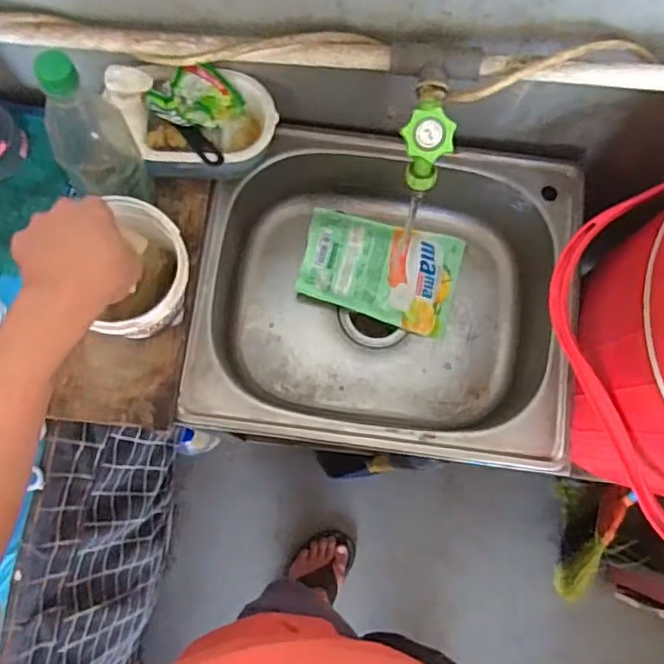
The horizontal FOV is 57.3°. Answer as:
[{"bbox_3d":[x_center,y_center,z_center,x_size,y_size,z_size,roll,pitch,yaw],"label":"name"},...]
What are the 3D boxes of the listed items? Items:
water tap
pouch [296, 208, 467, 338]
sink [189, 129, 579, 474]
[{"bbox_3d":[0.093,-0.193,0.572,0.044,0.099,0.103,17,78,2],"label":"water tap"},{"bbox_3d":[0.074,-0.091,0.883,0.230,0.062,0.153,12,77,1],"label":"pouch"},{"bbox_3d":[0.069,-0.050,0.830,0.460,0.164,0.413,7,77,0],"label":"sink"}]

